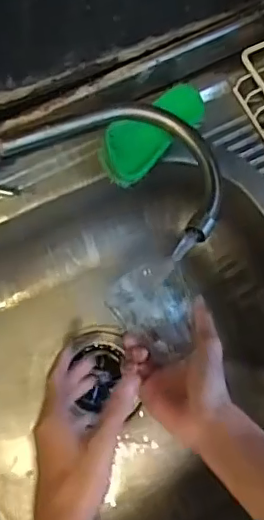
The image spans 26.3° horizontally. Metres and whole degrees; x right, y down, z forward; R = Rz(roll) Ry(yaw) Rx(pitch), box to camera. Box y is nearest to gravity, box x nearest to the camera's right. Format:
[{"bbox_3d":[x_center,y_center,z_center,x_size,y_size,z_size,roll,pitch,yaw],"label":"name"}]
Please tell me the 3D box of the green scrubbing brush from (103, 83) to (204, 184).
[{"bbox_3d":[0.018,-0.133,0.591,0.057,0.036,0.122,44,79,8],"label":"green scrubbing brush"}]

